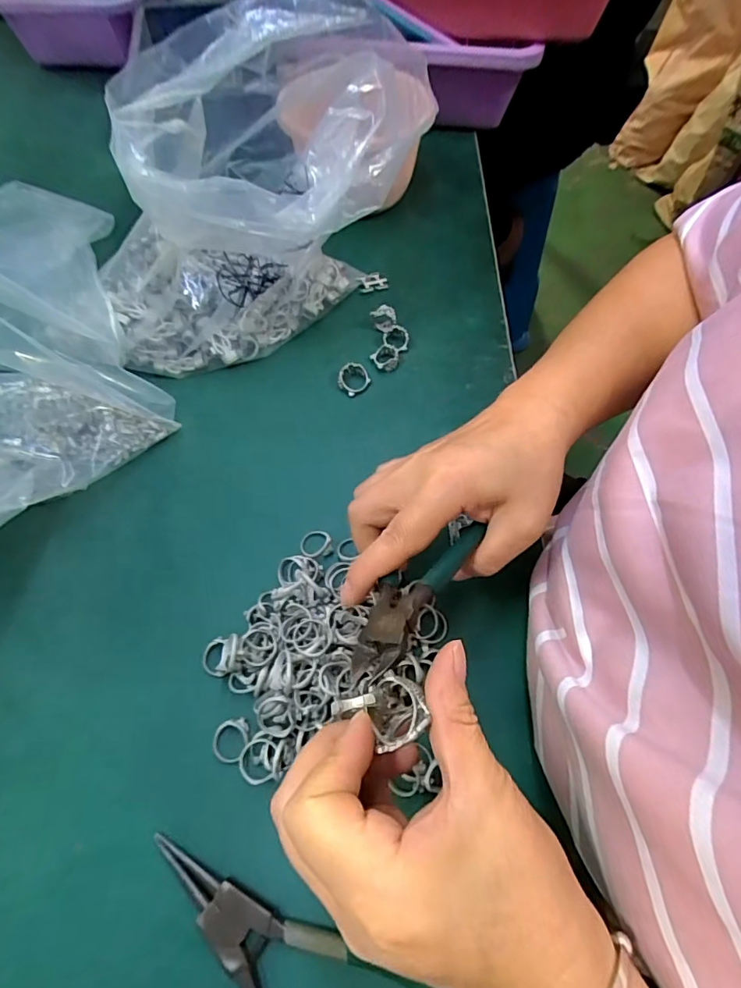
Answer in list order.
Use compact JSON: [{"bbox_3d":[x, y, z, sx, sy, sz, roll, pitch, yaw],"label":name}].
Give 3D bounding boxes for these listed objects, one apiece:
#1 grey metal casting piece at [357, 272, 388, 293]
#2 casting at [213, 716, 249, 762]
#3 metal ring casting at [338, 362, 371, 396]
[{"bbox_3d":[0.002,-0.205,0.470,0.028,0.006,0.017,-17,63,-10],"label":"grey metal casting piece"},{"bbox_3d":[-0.081,0.143,0.281,0.022,0.009,0.021,-12,62,-8],"label":"casting"},{"bbox_3d":[-0.014,-0.097,0.407,0.025,0.012,0.027,0,61,-1],"label":"metal ring casting"}]

